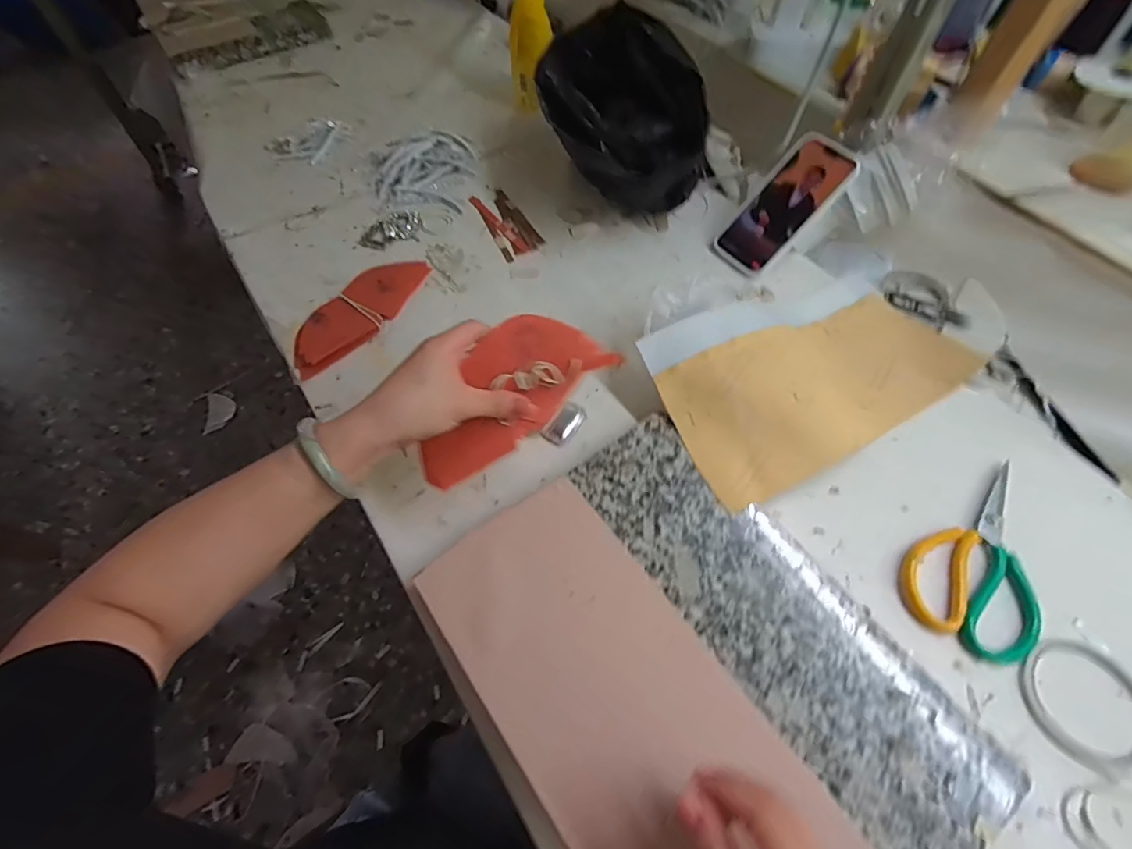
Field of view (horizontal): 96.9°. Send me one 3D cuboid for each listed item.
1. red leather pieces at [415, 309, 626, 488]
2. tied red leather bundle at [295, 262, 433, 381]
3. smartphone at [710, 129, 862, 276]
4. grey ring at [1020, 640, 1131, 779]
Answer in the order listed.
[{"bbox_3d":[-0.050,-0.023,0.407,0.182,0.085,0.028,-41,22,-2],"label":"red leather pieces"},{"bbox_3d":[-0.243,-0.135,0.589,0.078,0.012,0.197,28,63,16],"label":"tied red leather bundle"},{"bbox_3d":[0.265,-0.268,0.612,0.172,0.013,0.086,-49,65,15],"label":"smartphone"},{"bbox_3d":[0.399,0.213,0.383,0.090,0.005,0.085,0,59,0],"label":"grey ring"}]

